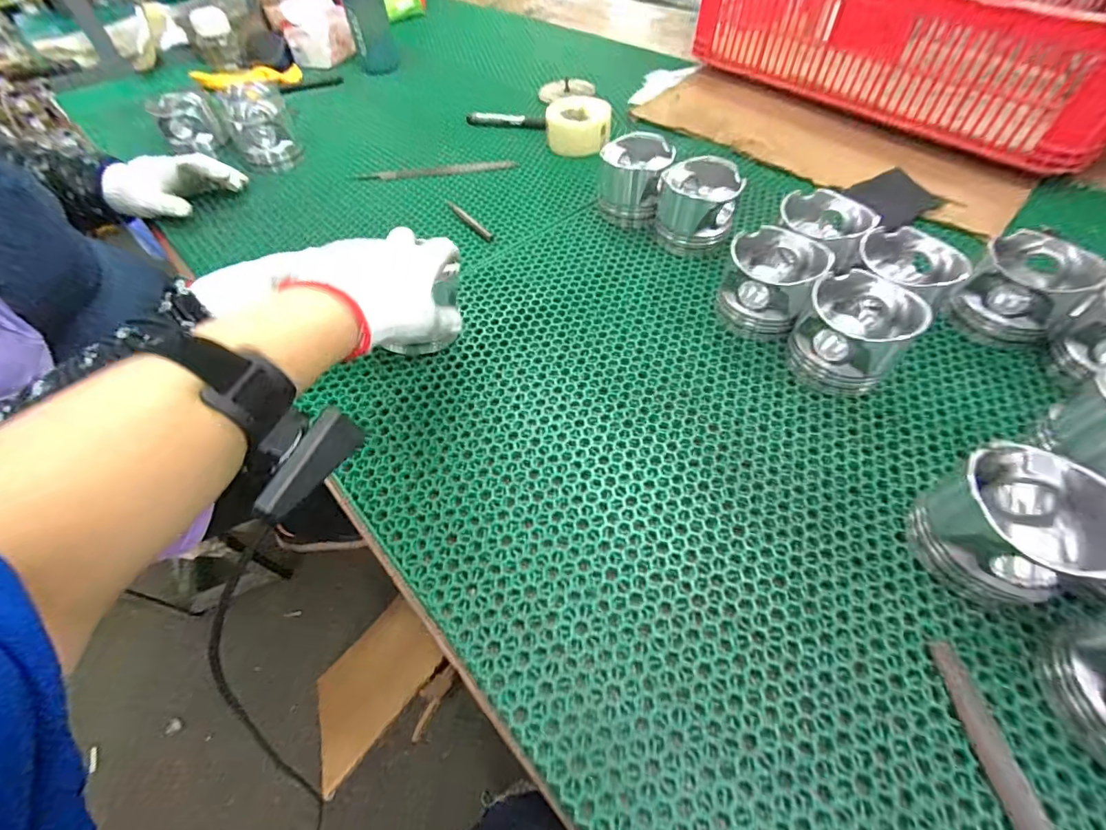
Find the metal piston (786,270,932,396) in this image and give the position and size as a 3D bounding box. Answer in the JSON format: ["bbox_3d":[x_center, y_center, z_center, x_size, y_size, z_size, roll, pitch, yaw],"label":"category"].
[{"bbox_3d":[0.265,-0.069,0.420,0.087,0.075,0.086,-1,54,2],"label":"metal piston"}]

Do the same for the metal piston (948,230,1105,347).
[{"bbox_3d":[0.441,-0.115,0.443,0.083,0.069,0.088,-28,57,-17],"label":"metal piston"}]

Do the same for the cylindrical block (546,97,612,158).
[{"bbox_3d":[0.039,-0.437,0.714,0.095,0.048,0.094,-1,54,2],"label":"cylindrical block"}]

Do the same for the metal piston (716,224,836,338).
[{"bbox_3d":[0.211,-0.129,0.463,0.085,0.070,0.092,19,57,16],"label":"metal piston"}]

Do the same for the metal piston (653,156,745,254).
[{"bbox_3d":[0.168,-0.247,0.552,0.090,0.072,0.080,6,54,7],"label":"metal piston"}]

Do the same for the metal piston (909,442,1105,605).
[{"bbox_3d":[0.302,0.075,0.315,0.091,0.071,0.090,-10,54,-4],"label":"metal piston"}]

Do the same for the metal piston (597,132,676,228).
[{"bbox_3d":[0.099,-0.287,0.582,0.082,0.076,0.083,11,55,11],"label":"metal piston"}]

